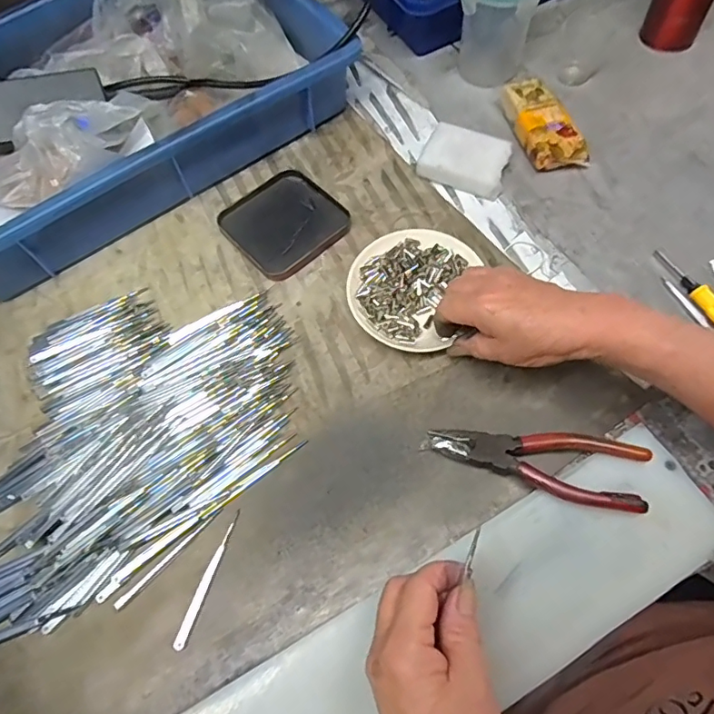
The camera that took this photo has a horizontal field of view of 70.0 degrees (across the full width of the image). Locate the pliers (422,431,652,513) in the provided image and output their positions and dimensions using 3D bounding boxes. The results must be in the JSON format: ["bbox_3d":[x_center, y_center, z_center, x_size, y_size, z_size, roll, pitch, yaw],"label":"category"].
[{"bbox_3d":[0.127,0.075,0.368,0.146,0.023,0.047,10,65,8],"label":"pliers"}]

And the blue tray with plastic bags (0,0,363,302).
[{"bbox_3d":[-0.250,-0.280,0.507,0.430,0.145,0.276,-36,68,-13],"label":"blue tray with plastic bags"}]

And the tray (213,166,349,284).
[{"bbox_3d":[-0.073,-0.135,0.504,0.103,0.007,0.109,-38,68,-14],"label":"tray"}]

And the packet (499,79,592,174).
[{"bbox_3d":[0.187,-0.237,0.521,0.049,0.029,0.112,-18,65,-6],"label":"packet"}]

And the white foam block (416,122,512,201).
[{"bbox_3d":[0.110,-0.198,0.511,0.083,0.023,0.059,22,68,13],"label":"white foam block"}]

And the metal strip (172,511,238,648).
[{"bbox_3d":[-0.105,0.155,0.360,0.008,0.004,0.093,20,63,0],"label":"metal strip"}]

